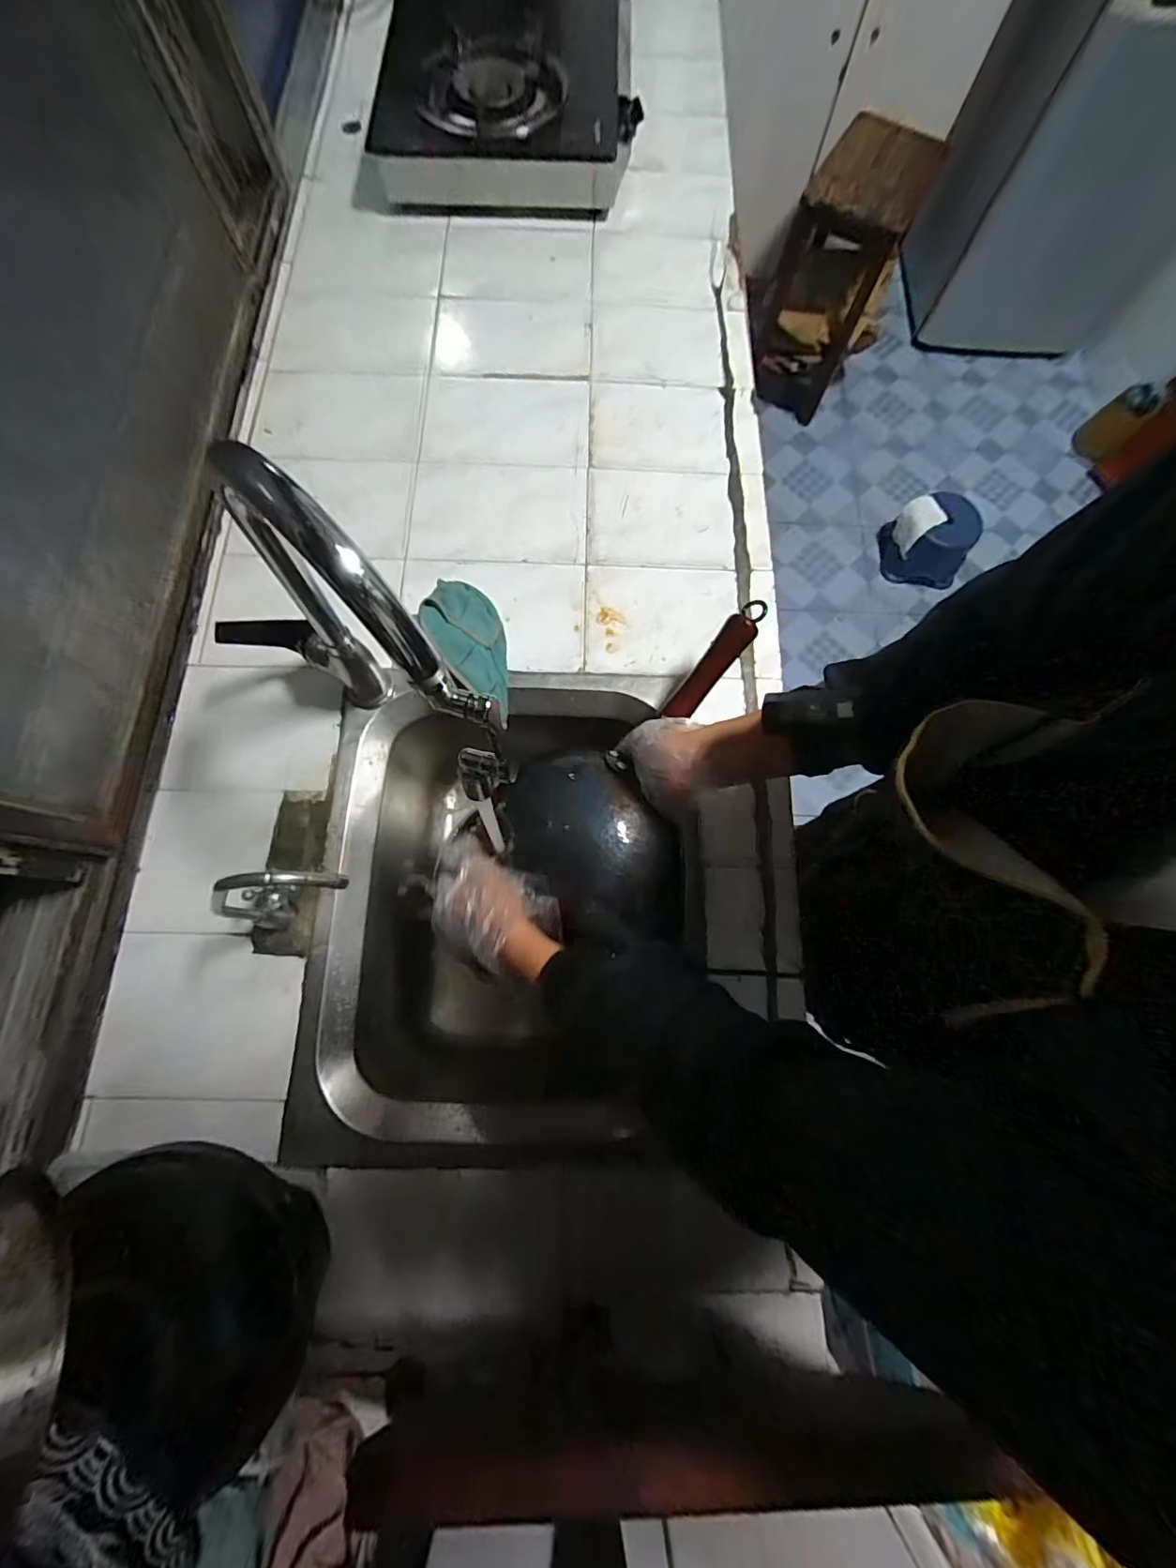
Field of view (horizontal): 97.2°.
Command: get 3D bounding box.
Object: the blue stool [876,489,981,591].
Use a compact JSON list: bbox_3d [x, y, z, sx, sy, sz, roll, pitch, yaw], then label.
[{"bbox_3d":[0.971,-0.711,1.508,0.233,0.185,0.207,10,76,2],"label":"blue stool"}]

